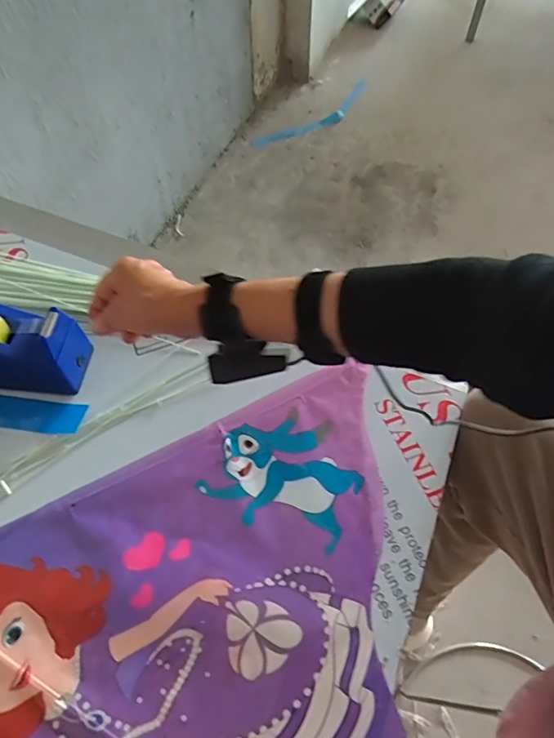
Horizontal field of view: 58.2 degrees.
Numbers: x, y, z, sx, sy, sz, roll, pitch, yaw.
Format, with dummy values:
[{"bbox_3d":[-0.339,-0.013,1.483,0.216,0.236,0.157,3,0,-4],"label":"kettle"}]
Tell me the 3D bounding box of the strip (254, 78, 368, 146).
[{"bbox_3d":[0.135,-0.815,1.625,0.458,0.016,0.099,-33,69,-13],"label":"strip"}]

